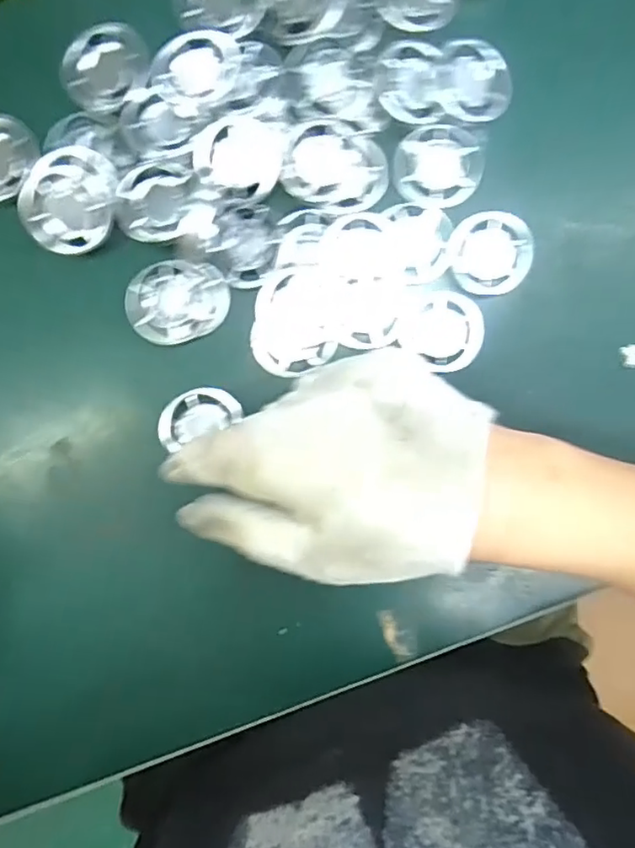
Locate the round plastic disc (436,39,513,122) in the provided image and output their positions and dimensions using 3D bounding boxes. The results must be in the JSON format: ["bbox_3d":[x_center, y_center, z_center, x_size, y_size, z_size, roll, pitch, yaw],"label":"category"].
[{"bbox_3d":[0.077,-0.167,0.290,0.037,0.008,0.034,0,93,-1],"label":"round plastic disc"}]

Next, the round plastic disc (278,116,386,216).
[{"bbox_3d":[0.009,-0.127,0.293,0.050,0.010,0.040,13,93,-2],"label":"round plastic disc"}]

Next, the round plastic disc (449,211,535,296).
[{"bbox_3d":[0.088,-0.086,0.299,0.040,0.007,0.039,0,93,-1],"label":"round plastic disc"}]

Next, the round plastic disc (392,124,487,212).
[{"bbox_3d":[0.061,-0.128,0.298,0.043,0.005,0.038,2,93,-1],"label":"round plastic disc"}]

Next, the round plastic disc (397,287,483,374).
[{"bbox_3d":[0.064,-0.048,0.301,0.041,0.006,0.035,35,92,-3],"label":"round plastic disc"}]

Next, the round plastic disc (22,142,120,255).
[{"bbox_3d":[-0.119,-0.108,0.291,0.042,0.015,0.049,27,92,-3],"label":"round plastic disc"}]

